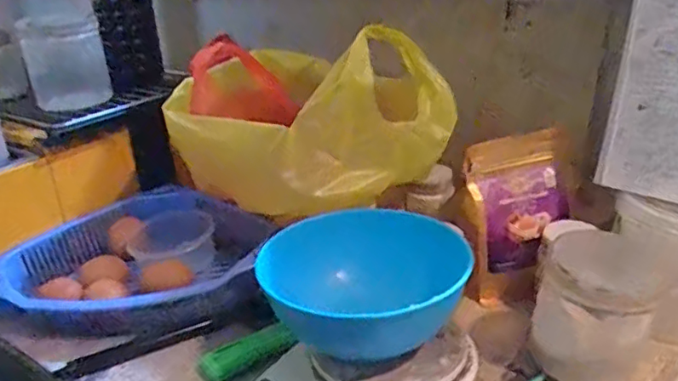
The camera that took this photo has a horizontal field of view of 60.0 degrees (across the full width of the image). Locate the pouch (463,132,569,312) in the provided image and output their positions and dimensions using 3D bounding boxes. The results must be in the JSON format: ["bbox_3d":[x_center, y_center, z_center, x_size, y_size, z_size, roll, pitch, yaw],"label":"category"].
[{"bbox_3d":[0.181,0.031,0.596,0.111,0.167,0.025,-11,7,-13],"label":"pouch"}]

